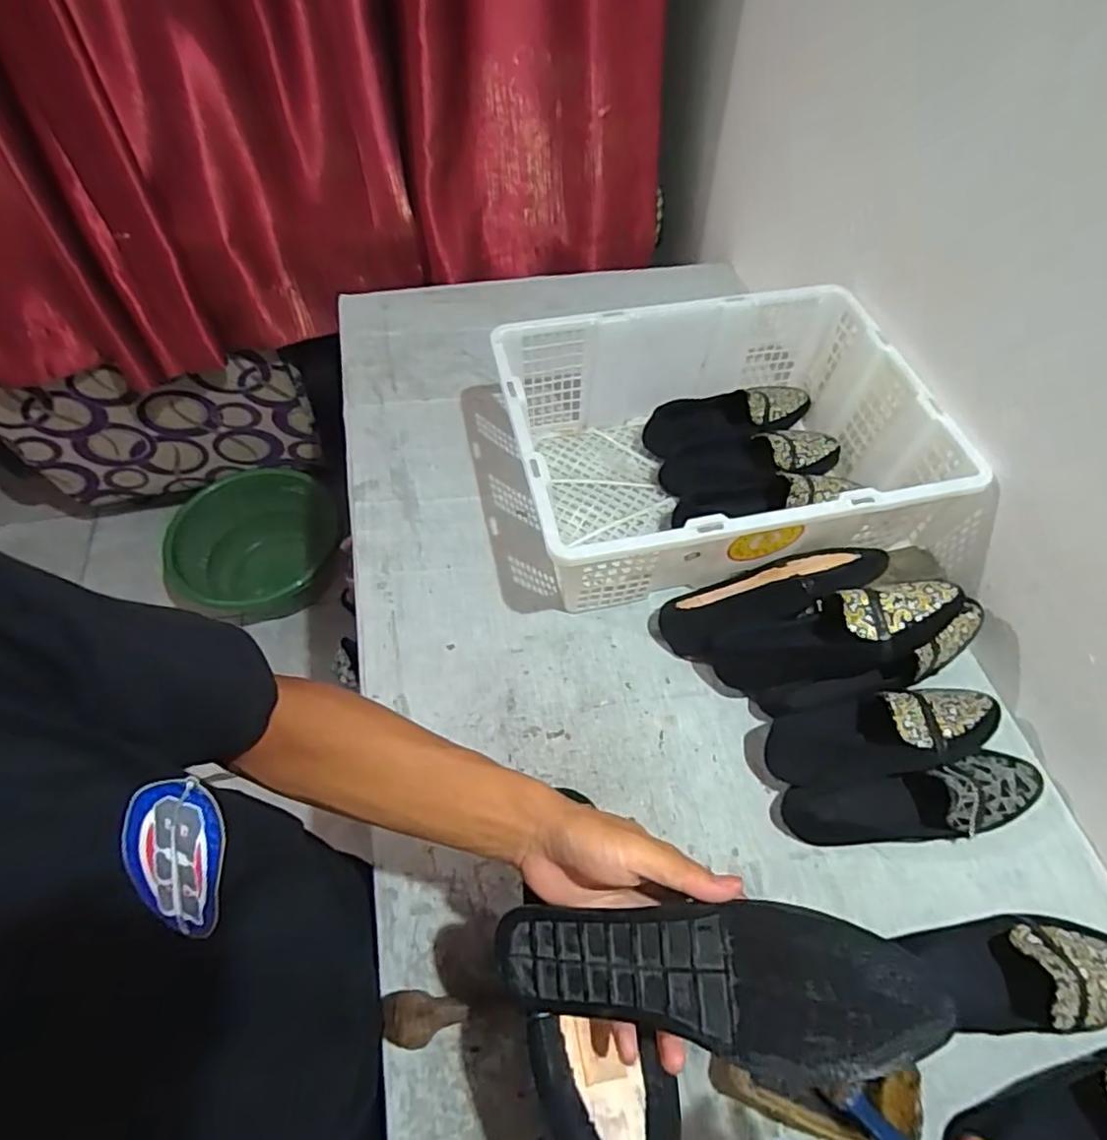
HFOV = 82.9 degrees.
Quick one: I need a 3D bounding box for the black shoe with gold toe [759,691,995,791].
[{"bbox_3d":[0.328,0.170,0.636,0.230,0.073,0.081,-5,57,-7],"label":"black shoe with gold toe"}]

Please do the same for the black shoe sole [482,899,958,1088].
[{"bbox_3d":[0.075,0.221,0.338,0.232,0.036,0.070,-7,54,22],"label":"black shoe sole"}]

